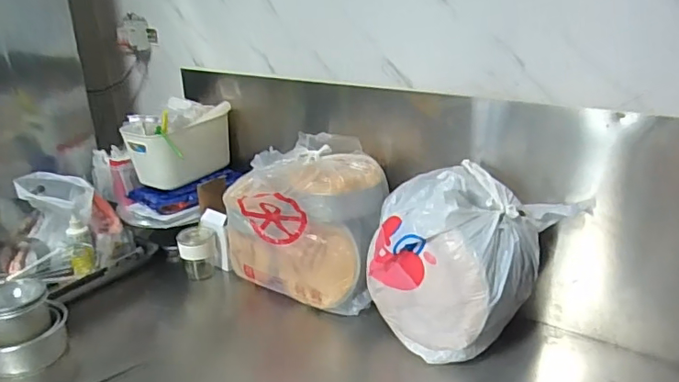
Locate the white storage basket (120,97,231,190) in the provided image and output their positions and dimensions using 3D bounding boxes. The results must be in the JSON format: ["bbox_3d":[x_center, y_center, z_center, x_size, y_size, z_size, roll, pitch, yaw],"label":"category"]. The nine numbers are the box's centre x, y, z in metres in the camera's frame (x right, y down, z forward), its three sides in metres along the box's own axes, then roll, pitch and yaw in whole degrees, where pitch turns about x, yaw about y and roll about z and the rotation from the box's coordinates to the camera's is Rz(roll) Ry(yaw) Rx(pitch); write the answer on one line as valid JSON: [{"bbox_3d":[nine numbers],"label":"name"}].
[{"bbox_3d":[-0.409,-0.126,1.383,0.160,0.169,0.224,10,25,27],"label":"white storage basket"}]

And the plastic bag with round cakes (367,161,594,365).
[{"bbox_3d":[0.222,0.127,1.020,0.347,0.299,0.213,10,25,28],"label":"plastic bag with round cakes"}]

